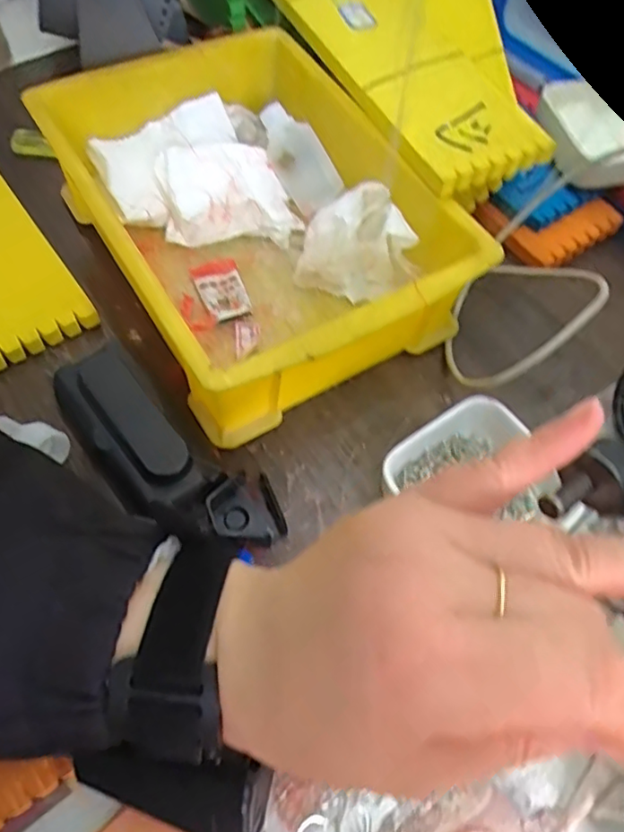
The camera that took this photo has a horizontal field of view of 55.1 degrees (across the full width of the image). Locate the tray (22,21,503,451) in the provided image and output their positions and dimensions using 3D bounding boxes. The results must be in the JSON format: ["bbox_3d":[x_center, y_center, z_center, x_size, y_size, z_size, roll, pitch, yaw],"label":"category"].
[{"bbox_3d":[-0.035,-0.122,0.370,0.183,0.077,0.250,-29,67,-19],"label":"tray"}]

